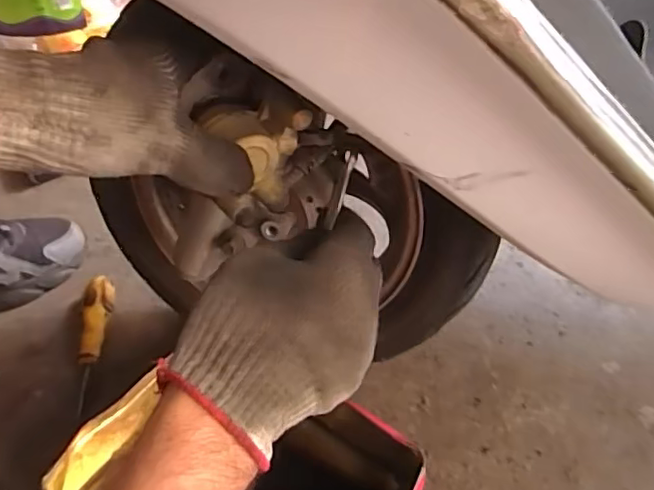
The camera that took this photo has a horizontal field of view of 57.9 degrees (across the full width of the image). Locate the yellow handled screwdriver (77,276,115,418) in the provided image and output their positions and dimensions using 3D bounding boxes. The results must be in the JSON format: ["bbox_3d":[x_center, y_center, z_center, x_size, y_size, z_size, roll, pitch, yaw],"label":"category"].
[{"bbox_3d":[-0.252,0.101,0.634,0.029,0.031,0.151,-2,58,-3],"label":"yellow handled screwdriver"}]

